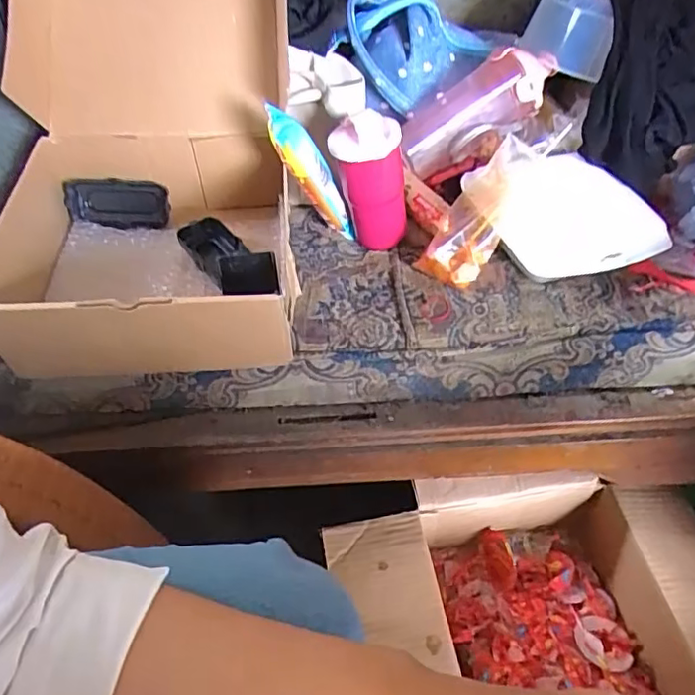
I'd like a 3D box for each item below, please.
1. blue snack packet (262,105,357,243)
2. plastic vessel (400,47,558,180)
[{"bbox_3d":[-0.031,-0.179,0.638,0.037,0.182,0.047,-35,54,3],"label":"blue snack packet"},{"bbox_3d":[0.158,-0.295,0.730,0.208,0.063,0.087,-31,49,14],"label":"plastic vessel"}]

